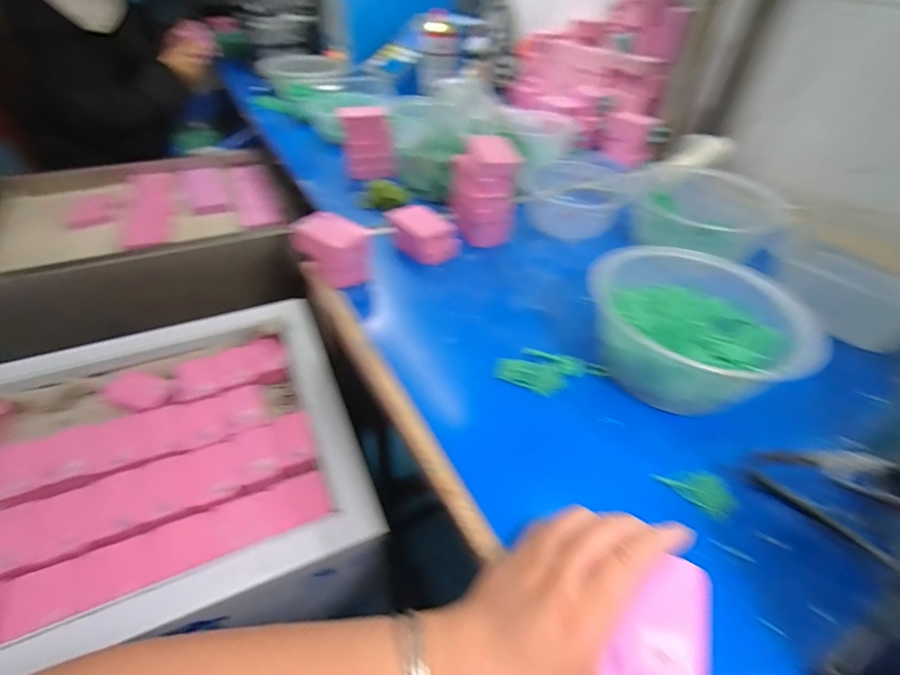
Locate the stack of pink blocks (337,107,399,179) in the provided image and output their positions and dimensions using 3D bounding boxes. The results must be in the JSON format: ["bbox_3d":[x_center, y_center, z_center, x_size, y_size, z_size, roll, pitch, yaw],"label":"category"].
[{"bbox_3d":[-0.128,-0.303,0.704,0.080,0.092,0.048,-6,43,-11],"label":"stack of pink blocks"}]

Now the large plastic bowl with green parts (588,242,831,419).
[{"bbox_3d":[0.220,-0.012,0.401,0.183,0.077,0.164,-22,49,-26],"label":"large plastic bowl with green parts"}]

